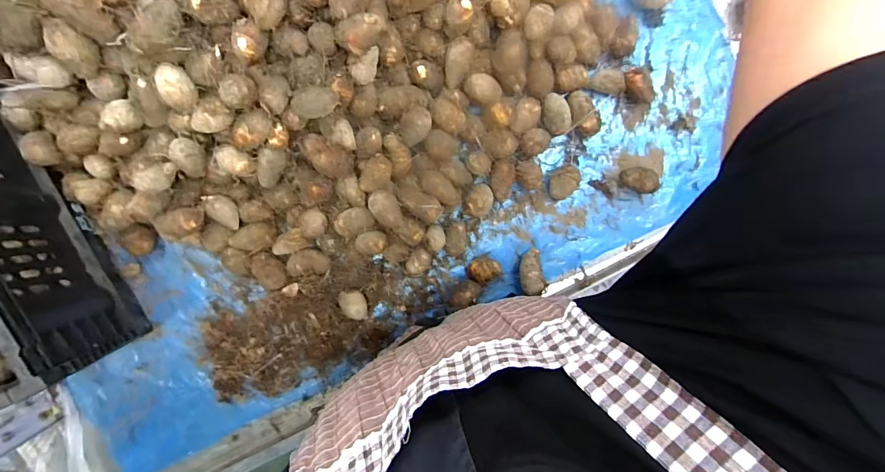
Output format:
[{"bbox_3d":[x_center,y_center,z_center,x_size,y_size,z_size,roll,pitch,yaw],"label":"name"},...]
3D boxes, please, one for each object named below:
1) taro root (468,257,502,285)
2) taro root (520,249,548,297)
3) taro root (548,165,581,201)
[{"bbox_3d":[0.063,0.050,0.588,0.049,0.036,0.035,-12,98,-3],"label":"taro root"},{"bbox_3d":[0.138,0.057,0.600,0.042,0.036,0.070,-10,98,-3],"label":"taro root"},{"bbox_3d":[0.179,-0.079,0.583,0.038,0.040,0.046,-11,98,-3],"label":"taro root"}]

